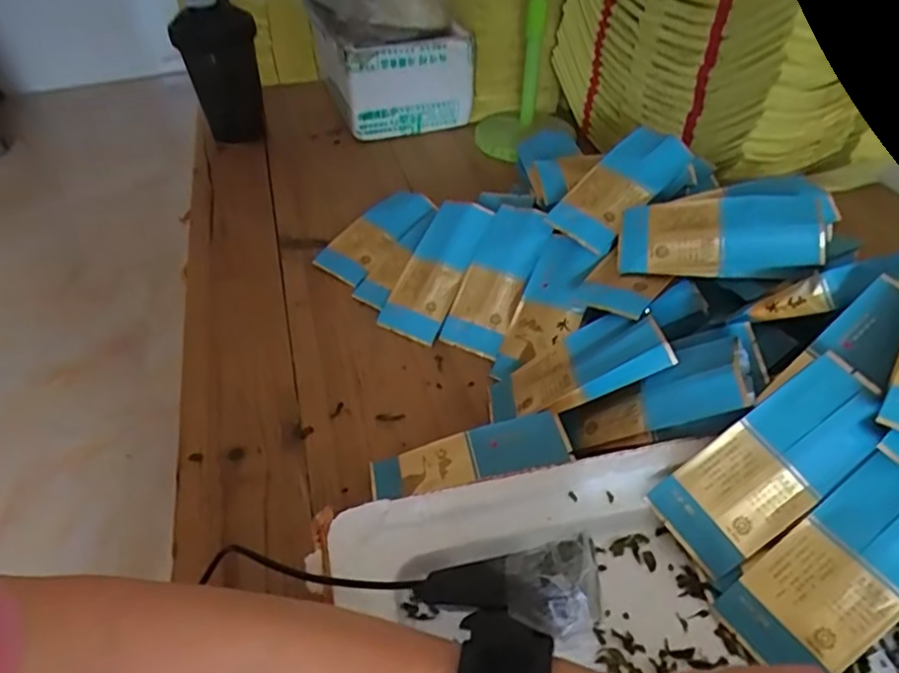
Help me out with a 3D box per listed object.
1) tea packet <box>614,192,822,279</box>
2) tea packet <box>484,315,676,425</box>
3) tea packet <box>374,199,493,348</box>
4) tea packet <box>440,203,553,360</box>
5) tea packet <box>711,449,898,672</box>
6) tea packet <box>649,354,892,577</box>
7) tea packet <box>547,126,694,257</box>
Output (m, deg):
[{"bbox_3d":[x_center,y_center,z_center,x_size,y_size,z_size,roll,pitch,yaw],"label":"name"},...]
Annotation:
[{"bbox_3d":[0.185,-0.071,0.429,0.126,0.011,0.063,-1,68,25],"label":"tea packet"},{"bbox_3d":[0.085,0.021,0.427,0.128,0.017,0.062,-23,37,25],"label":"tea packet"},{"bbox_3d":[-0.011,-0.058,0.525,0.056,0.009,0.128,21,77,24],"label":"tea packet"},{"bbox_3d":[0.040,-0.048,0.508,0.052,0.009,0.129,20,78,22],"label":"tea packet"},{"bbox_3d":[0.191,0.116,0.303,0.116,0.008,0.056,-43,48,7],"label":"tea packet"},{"bbox_3d":[0.173,0.069,0.332,0.127,0.007,0.053,-41,65,6],"label":"tea packet"},{"bbox_3d":[0.139,-0.120,0.491,0.125,0.021,0.054,-44,67,-12],"label":"tea packet"}]

